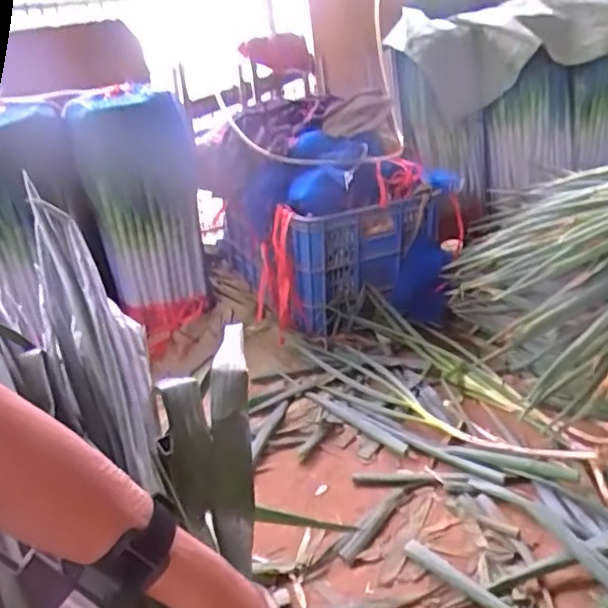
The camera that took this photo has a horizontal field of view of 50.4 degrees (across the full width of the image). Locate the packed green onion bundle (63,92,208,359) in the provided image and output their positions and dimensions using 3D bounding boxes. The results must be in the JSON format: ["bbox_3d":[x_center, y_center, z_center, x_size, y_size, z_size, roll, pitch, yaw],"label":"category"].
[{"bbox_3d":[-0.351,-0.177,1.473,0.246,0.558,0.129,-12,27,-13],"label":"packed green onion bundle"}]

